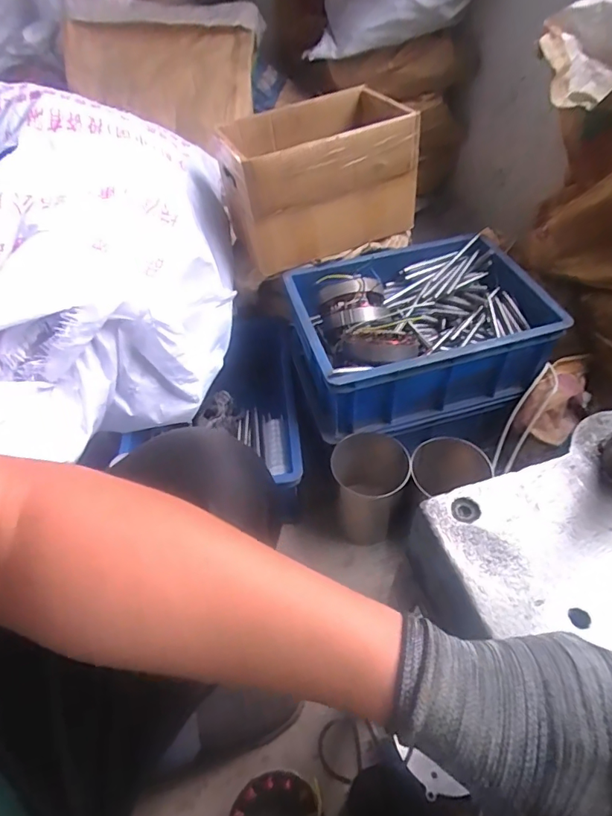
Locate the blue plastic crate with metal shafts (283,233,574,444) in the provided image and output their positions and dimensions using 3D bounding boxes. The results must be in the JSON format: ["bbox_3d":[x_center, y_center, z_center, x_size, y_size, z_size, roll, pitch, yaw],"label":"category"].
[{"bbox_3d":[0.188,-0.143,0.876,0.409,0.162,0.304,-13,50,-9],"label":"blue plastic crate with metal shafts"}]

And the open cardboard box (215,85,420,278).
[{"bbox_3d":[0.016,-0.423,0.899,0.317,0.198,0.205,-21,52,-14],"label":"open cardboard box"}]

